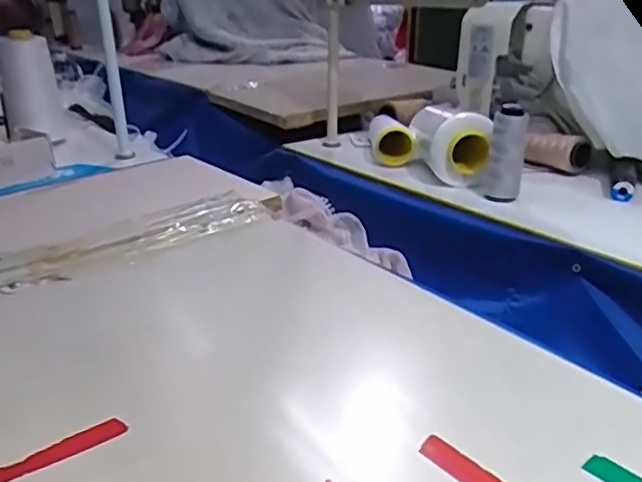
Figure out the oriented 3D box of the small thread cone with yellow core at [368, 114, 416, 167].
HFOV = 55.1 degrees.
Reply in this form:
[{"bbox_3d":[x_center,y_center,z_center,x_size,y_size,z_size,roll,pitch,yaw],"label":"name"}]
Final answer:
[{"bbox_3d":[0.099,-0.150,0.897,0.059,0.054,0.115,-1,24,0],"label":"small thread cone with yellow core"}]

